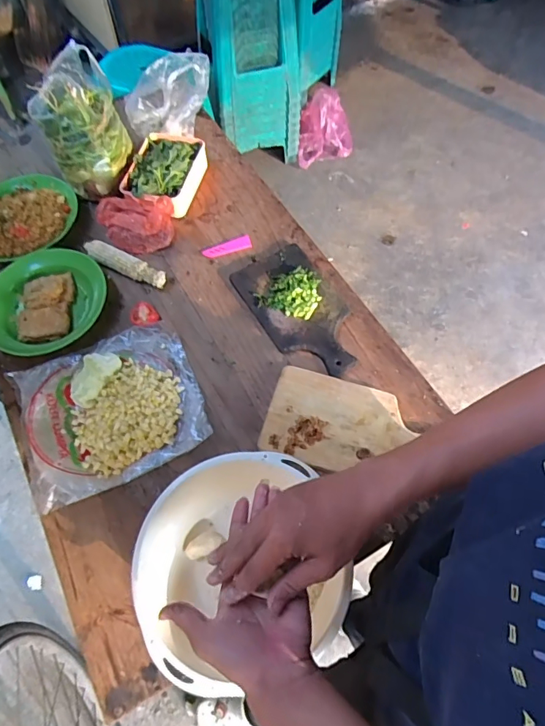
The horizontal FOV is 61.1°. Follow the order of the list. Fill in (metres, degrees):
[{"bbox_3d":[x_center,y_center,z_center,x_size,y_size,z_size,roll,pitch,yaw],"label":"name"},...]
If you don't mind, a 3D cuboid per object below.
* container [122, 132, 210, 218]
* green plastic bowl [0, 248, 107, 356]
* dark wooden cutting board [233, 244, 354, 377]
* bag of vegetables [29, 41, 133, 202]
[{"bbox_3d":[-0.204,-0.382,0.906,0.139,0.058,0.184,13,62,4],"label":"container"},{"bbox_3d":[-0.388,-0.102,0.795,0.212,0.042,0.188,-34,68,-19],"label":"green plastic bowl"},{"bbox_3d":[0.046,-0.091,0.775,0.137,0.011,0.261,-26,66,-15],"label":"dark wooden cutting board"},{"bbox_3d":[-0.356,-0.450,0.865,0.142,0.171,0.185,-17,64,-11],"label":"bag of vegetables"}]

